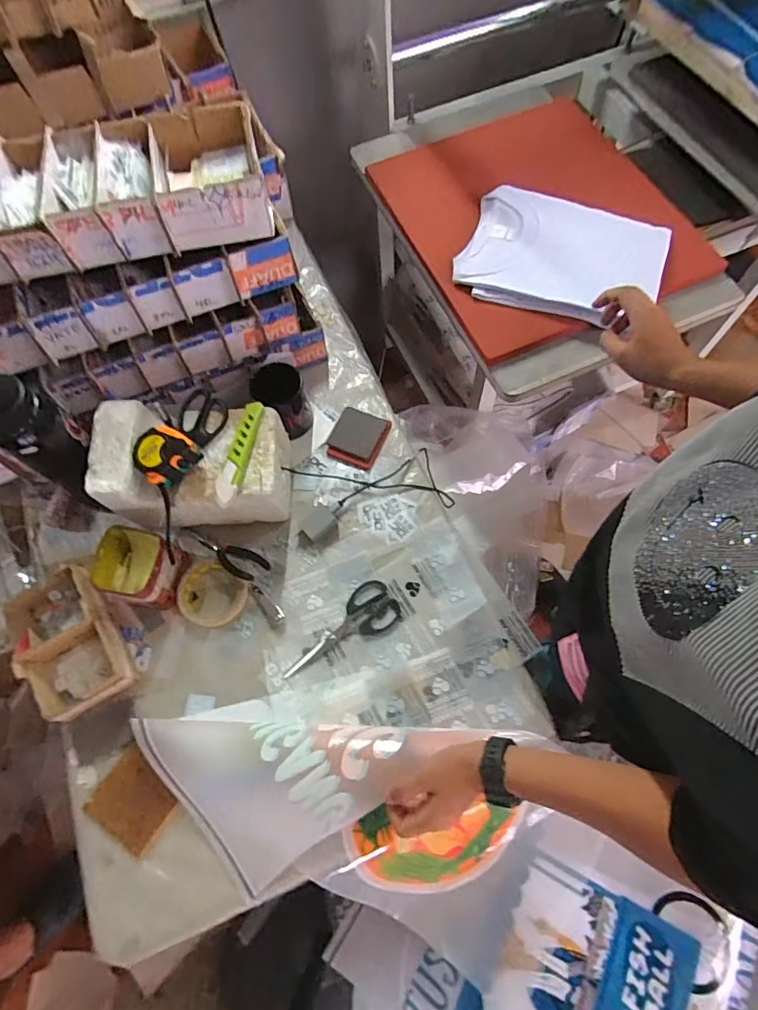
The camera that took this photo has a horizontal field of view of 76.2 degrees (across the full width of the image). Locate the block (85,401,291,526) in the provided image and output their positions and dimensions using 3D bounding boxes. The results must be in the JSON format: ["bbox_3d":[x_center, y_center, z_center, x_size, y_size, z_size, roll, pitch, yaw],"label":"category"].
[{"bbox_3d":[-0.254,-0.050,0.694,0.235,0.152,0.150,-4,66,1],"label":"block"}]

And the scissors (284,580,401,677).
[{"bbox_3d":[-0.057,0.168,0.672,0.172,0.006,0.073,-26,67,-9],"label":"scissors"}]

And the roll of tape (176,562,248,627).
[{"bbox_3d":[-0.239,0.129,0.688,0.088,0.023,0.083,-1,66,3],"label":"roll of tape"}]

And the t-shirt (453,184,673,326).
[{"bbox_3d":[0.279,-0.379,0.734,0.281,0.031,0.225,20,69,11],"label":"t-shirt"}]

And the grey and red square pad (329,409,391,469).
[{"bbox_3d":[-0.035,-0.110,0.775,0.082,0.016,0.096,22,69,12],"label":"grey and red square pad"}]

